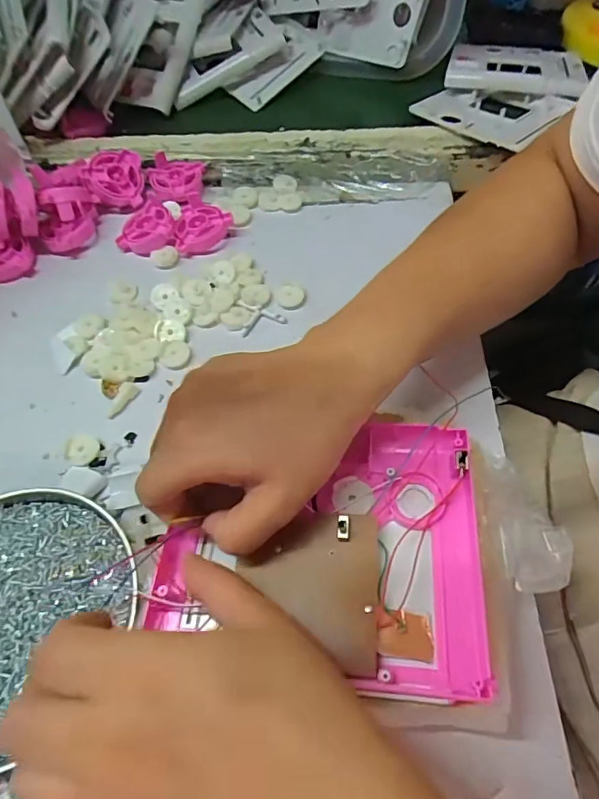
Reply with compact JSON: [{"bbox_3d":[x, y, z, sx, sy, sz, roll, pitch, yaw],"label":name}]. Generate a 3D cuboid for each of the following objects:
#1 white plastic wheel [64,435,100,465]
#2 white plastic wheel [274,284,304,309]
[{"bbox_3d":[-0.148,0.033,0.328,0.021,0.006,0.022,-6,57,-1],"label":"white plastic wheel"},{"bbox_3d":[-0.008,-0.084,0.394,0.022,0.007,0.021,-1,57,2],"label":"white plastic wheel"}]

